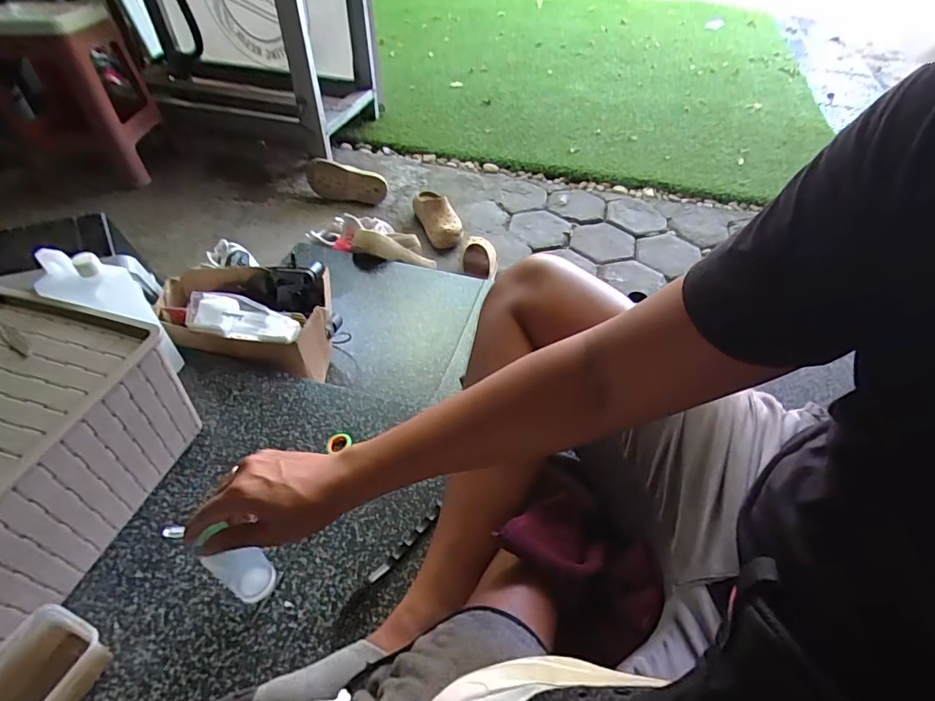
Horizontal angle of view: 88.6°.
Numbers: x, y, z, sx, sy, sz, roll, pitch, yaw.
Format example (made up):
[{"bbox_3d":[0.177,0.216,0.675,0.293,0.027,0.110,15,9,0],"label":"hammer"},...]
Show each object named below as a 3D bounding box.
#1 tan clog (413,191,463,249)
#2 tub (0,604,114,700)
[{"bbox_3d":[-0.091,-0.419,1.482,0.114,0.079,0.233,-13,49,-14],"label":"tan clog"},{"bbox_3d":[-0.410,0.313,0.455,0.074,0.056,0.105,17,49,14],"label":"tub"}]

